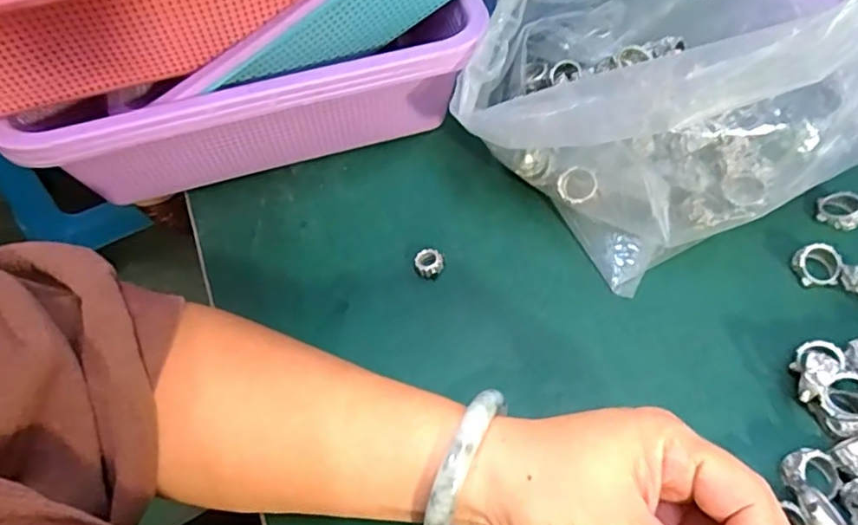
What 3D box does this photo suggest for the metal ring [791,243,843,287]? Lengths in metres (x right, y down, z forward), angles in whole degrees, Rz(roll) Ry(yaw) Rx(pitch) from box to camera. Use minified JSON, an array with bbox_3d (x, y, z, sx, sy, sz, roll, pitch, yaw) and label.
[{"bbox_3d":[0.232,0.001,0.350,0.023,0.015,0.022,-2,55,4],"label":"metal ring"}]

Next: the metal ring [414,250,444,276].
[{"bbox_3d":[0.001,0.001,0.363,0.017,0.012,0.016,-2,55,4],"label":"metal ring"}]

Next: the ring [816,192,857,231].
[{"bbox_3d":[0.263,-0.034,0.374,0.027,0.012,0.023,31,63,24],"label":"ring"}]

